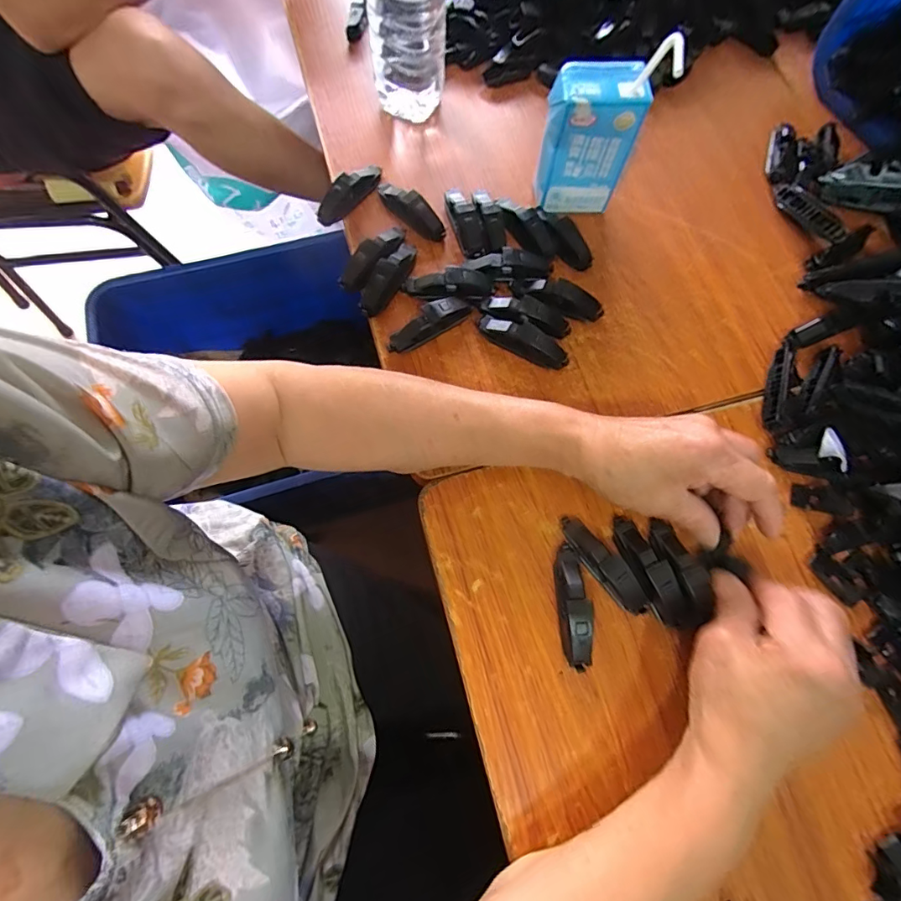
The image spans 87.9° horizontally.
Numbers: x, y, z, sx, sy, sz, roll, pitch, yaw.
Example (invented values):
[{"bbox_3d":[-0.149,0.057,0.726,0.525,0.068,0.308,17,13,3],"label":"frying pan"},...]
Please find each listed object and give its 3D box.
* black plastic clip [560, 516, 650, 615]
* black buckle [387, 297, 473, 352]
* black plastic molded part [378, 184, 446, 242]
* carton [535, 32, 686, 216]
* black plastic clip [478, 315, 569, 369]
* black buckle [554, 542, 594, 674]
[{"bbox_3d":[0.110,0.080,0.330,0.020,0.026,0.080,-37,77,-12],"label":"black plastic clip"},{"bbox_3d":[-0.018,-0.104,0.382,0.073,0.020,0.019,-33,77,-11],"label":"black buckle"},{"bbox_3d":[-0.036,-0.213,0.412,0.074,0.024,0.019,38,75,9],"label":"black plastic molded part"},{"bbox_3d":[0.113,-0.257,0.380,0.077,0.135,0.050,4,72,-1],"label":"carton"},{"bbox_3d":[0.060,-0.090,0.383,0.077,0.021,0.023,30,74,7],"label":"black plastic clip"},{"bbox_3d":[0.084,0.107,0.322,0.019,0.024,0.080,-5,73,-3],"label":"black buckle"}]

